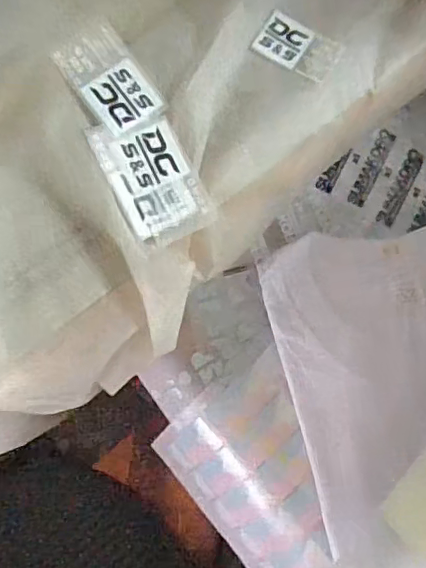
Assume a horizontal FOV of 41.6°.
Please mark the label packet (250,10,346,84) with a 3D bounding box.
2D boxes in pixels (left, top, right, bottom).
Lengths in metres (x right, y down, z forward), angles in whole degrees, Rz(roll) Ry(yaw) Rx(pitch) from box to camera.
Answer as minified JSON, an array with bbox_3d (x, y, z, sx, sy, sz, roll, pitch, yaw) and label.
[{"bbox_3d":[0.052,-0.145,0.343,0.049,0.004,0.030,29,85,6],"label":"label packet"}]

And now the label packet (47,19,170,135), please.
[{"bbox_3d":[-0.063,-0.121,0.336,0.043,0.004,0.066,-32,89,-5],"label":"label packet"}]

